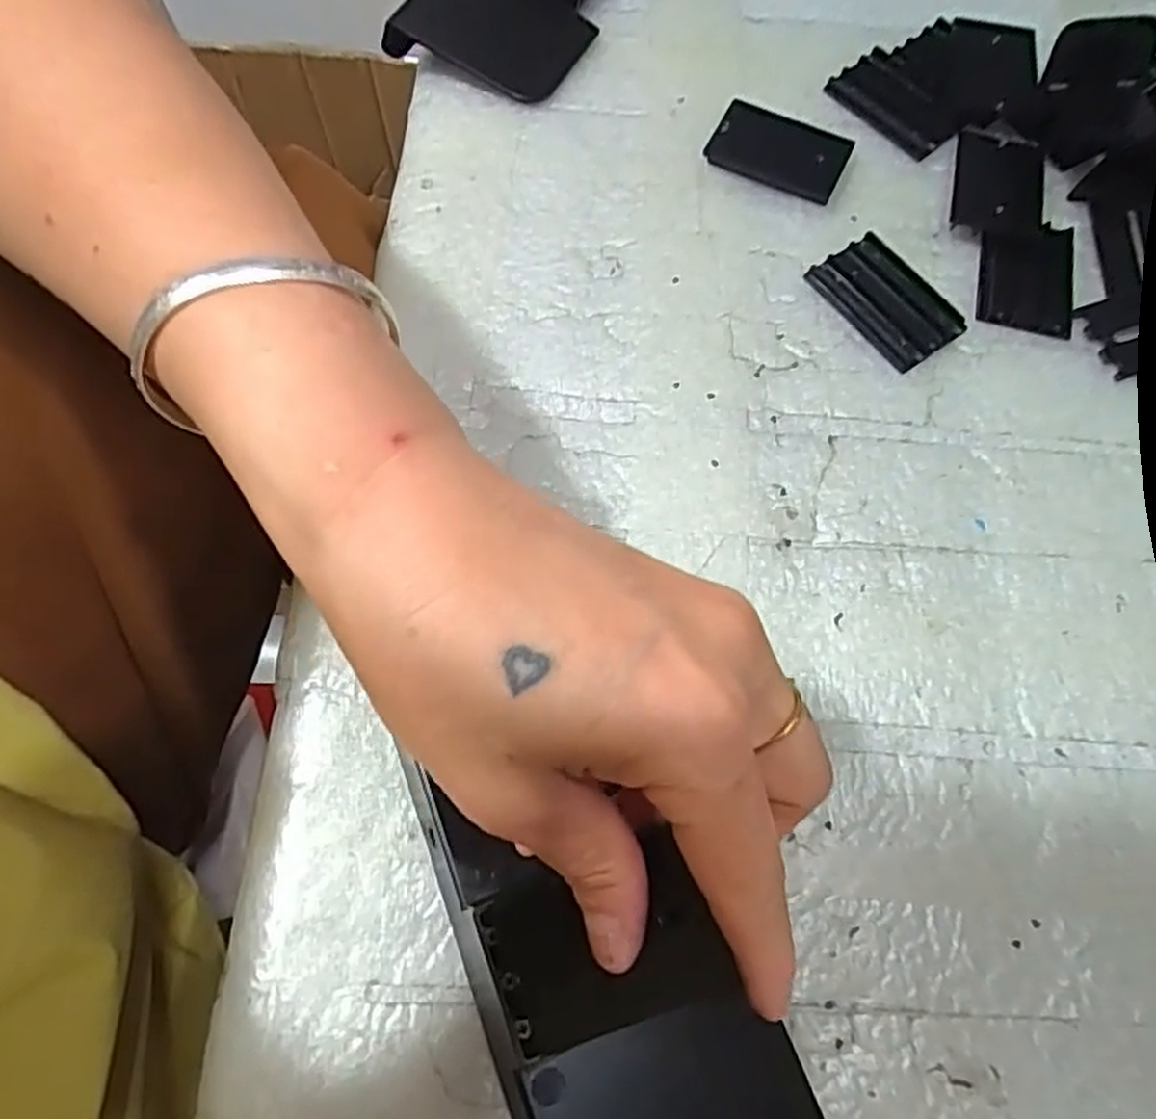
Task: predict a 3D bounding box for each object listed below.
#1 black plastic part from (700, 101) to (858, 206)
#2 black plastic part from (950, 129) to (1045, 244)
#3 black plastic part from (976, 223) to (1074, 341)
[{"bbox_3d":[0.084,-0.170,0.317,0.054,0.006,0.035,21,70,6],"label":"black plastic part"},{"bbox_3d":[0.174,-0.155,0.313,0.034,0.005,0.053,14,70,4],"label":"black plastic part"},{"bbox_3d":[0.177,-0.112,0.299,0.035,0.004,0.052,12,70,3],"label":"black plastic part"}]

